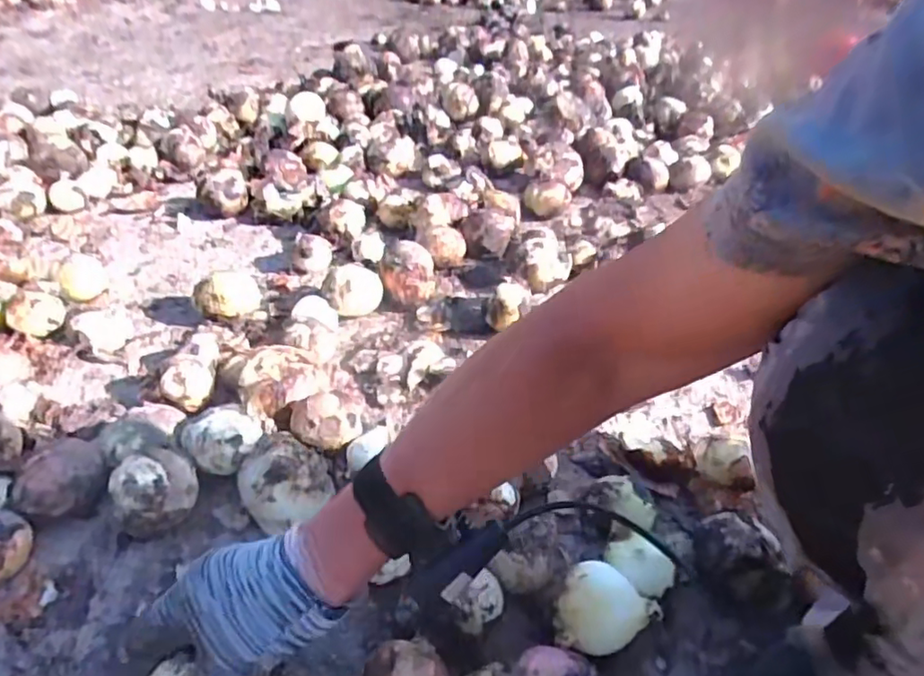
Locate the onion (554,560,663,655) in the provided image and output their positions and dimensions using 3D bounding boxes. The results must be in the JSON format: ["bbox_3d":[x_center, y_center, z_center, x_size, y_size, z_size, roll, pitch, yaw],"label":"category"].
[{"bbox_3d":[0.105,0.207,0.440,0.071,0.051,0.065,2,39,-2],"label":"onion"}]

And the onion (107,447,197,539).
[{"bbox_3d":[-0.255,0.132,0.505,0.066,0.062,0.055,-23,46,-28],"label":"onion"}]

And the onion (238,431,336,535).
[{"bbox_3d":[-0.158,0.123,0.526,0.073,0.052,0.069,2,39,-2],"label":"onion"}]

